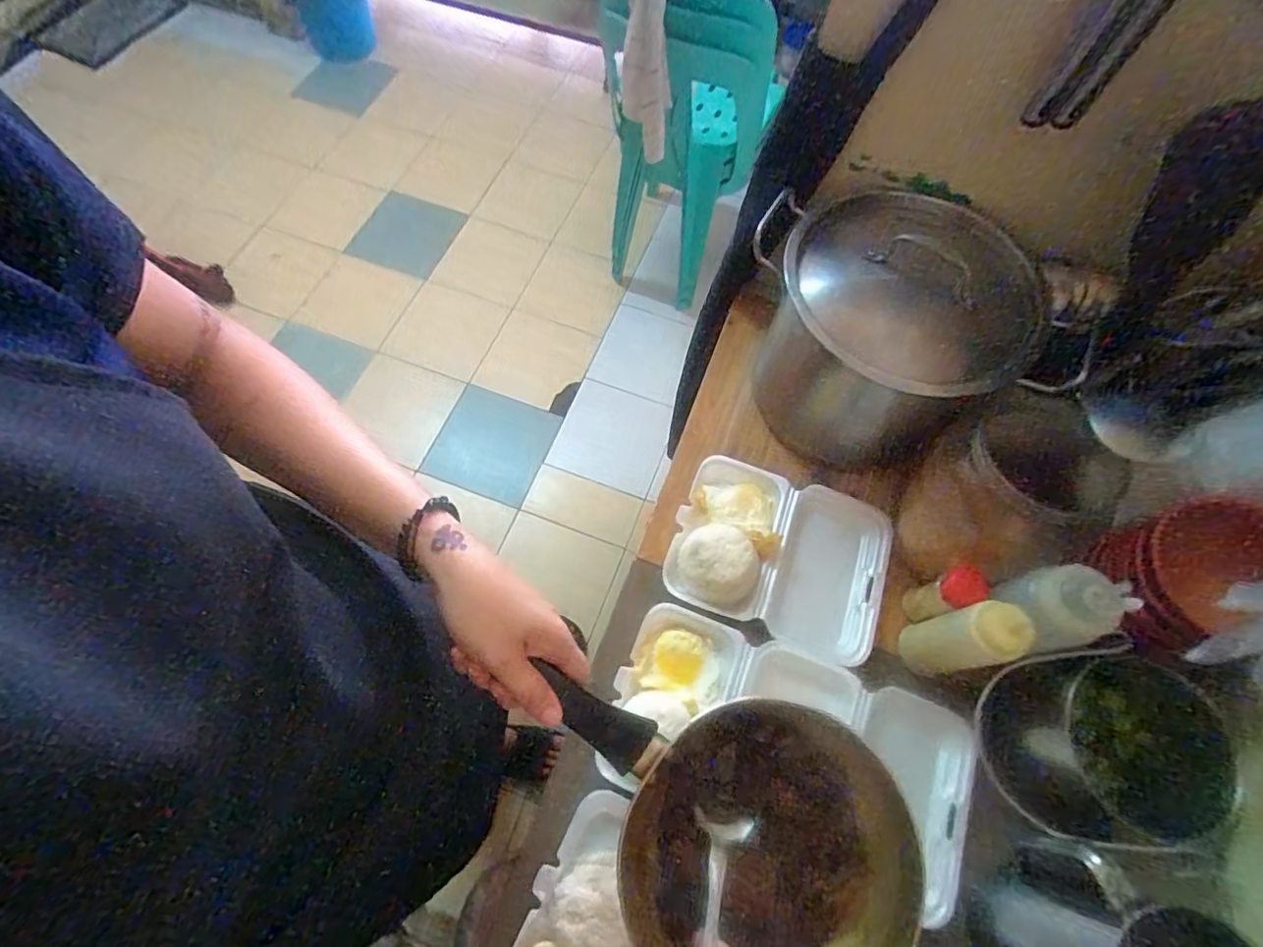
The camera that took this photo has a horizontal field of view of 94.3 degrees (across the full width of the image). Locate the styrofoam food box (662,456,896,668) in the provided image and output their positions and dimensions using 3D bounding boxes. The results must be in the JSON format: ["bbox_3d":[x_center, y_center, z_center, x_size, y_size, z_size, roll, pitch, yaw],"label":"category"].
[{"bbox_3d":[0.162,0.083,0.636,0.228,0.073,0.184,21,67,7],"label":"styrofoam food box"}]

